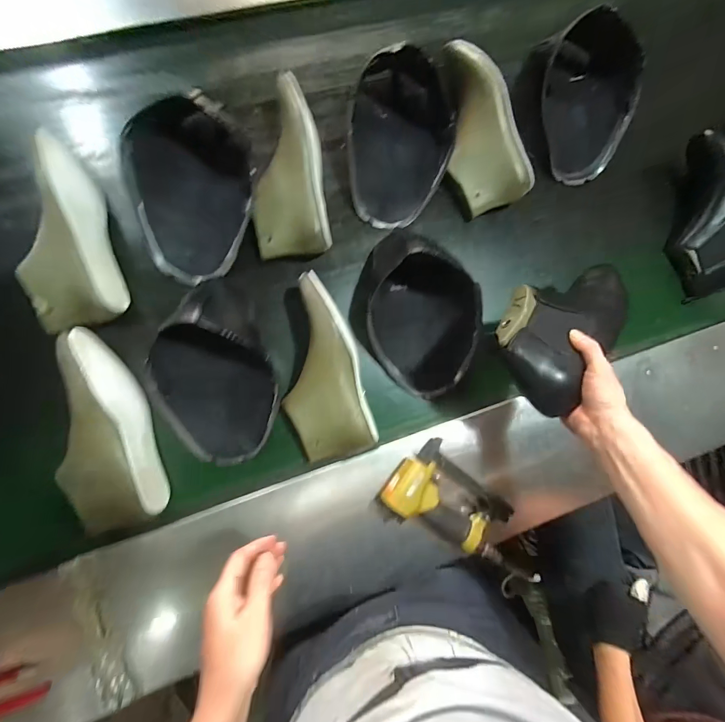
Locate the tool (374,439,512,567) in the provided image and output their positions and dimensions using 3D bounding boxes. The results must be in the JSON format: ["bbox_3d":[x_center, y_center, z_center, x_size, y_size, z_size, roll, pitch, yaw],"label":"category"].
[{"bbox_3d":[0.142,0.245,0.602,0.222,0.064,0.146,43,83,-4],"label":"tool"}]

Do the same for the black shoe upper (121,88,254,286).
[{"bbox_3d":[-0.255,-0.253,0.559,0.176,0.108,0.228,-11,89,-9],"label":"black shoe upper"}]

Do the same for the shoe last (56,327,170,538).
[{"bbox_3d":[-0.377,0.102,0.526,0.123,0.080,0.290,-14,90,-9],"label":"shoe last"}]

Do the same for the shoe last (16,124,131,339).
[{"bbox_3d":[-0.440,-0.173,0.527,0.115,0.088,0.248,-15,90,-9],"label":"shoe last"}]

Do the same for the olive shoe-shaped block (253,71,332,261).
[{"bbox_3d":[-0.122,-0.305,0.594,0.121,0.087,0.273,-7,89,-9],"label":"olive shoe-shaped block"}]

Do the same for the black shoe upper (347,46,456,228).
[{"bbox_3d":[0.062,-0.396,0.633,0.170,0.069,0.306,-2,88,-8],"label":"black shoe upper"}]

